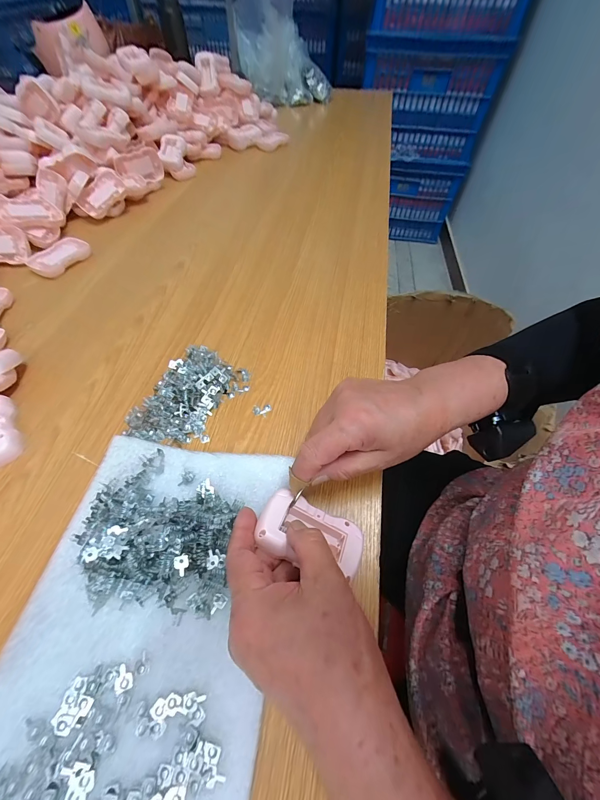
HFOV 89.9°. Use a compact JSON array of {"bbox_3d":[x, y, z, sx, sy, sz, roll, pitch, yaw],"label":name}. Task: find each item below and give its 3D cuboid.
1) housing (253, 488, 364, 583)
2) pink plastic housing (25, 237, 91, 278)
[{"bbox_3d":[0.009,0.106,0.243,0.084,0.022,0.047,21,57,-4],"label":"housing"},{"bbox_3d":[-0.391,-0.234,0.489,0.056,0.017,0.090,26,59,15],"label":"pink plastic housing"}]

